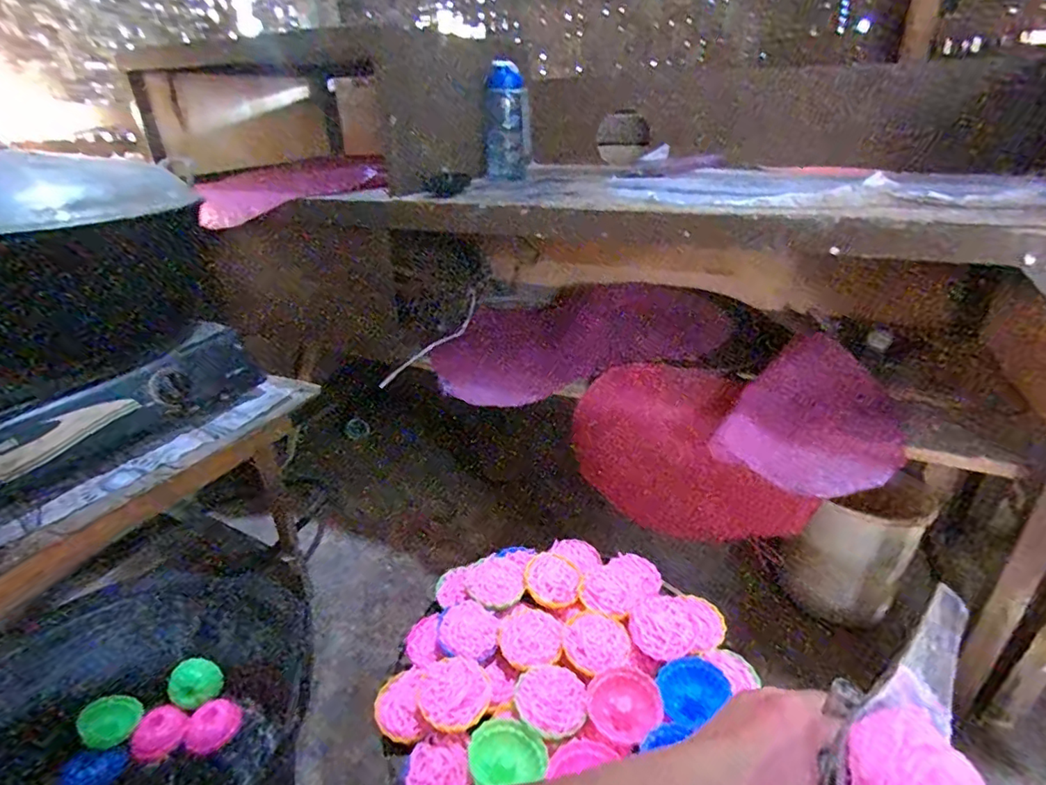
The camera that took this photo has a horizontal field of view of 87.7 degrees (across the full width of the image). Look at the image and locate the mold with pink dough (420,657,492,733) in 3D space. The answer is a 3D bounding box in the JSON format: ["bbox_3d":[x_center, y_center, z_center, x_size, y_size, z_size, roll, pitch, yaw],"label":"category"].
[{"bbox_3d":[-0.058,0.260,0.471,0.061,0.031,0.057,-2,29,1],"label":"mold with pink dough"}]

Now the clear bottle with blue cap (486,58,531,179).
[{"bbox_3d":[-0.030,-0.500,1.018,0.085,0.185,0.068,-5,29,-4],"label":"clear bottle with blue cap"}]

